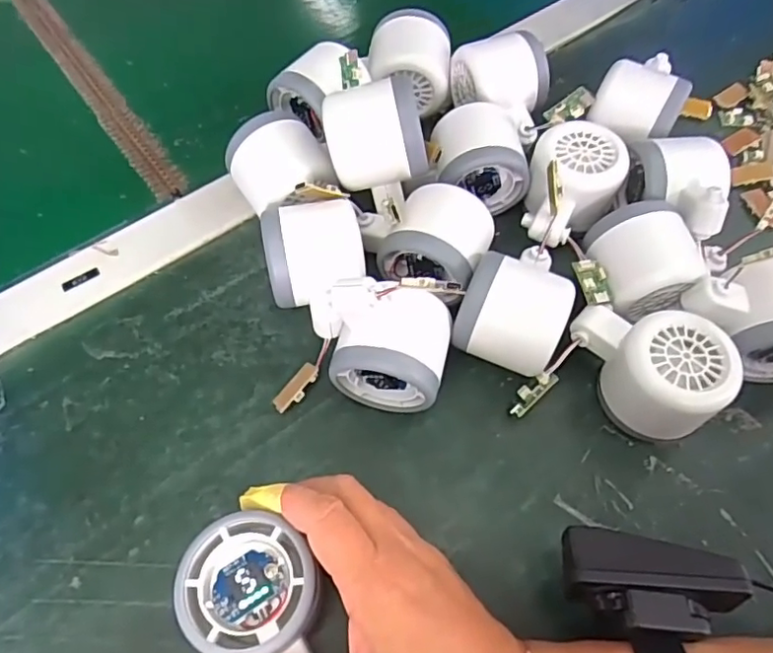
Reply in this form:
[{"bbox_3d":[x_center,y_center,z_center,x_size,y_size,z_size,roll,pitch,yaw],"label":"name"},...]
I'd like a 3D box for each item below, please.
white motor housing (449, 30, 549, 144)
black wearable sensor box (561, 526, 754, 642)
[{"bbox_3d":[0.086,-0.166,0.415,0.054,0.057,0.078,-27,67,-15],"label":"white motor housing"},{"bbox_3d":[0.112,0.108,0.245,0.071,0.018,0.038,13,63,5],"label":"black wearable sensor box"}]

